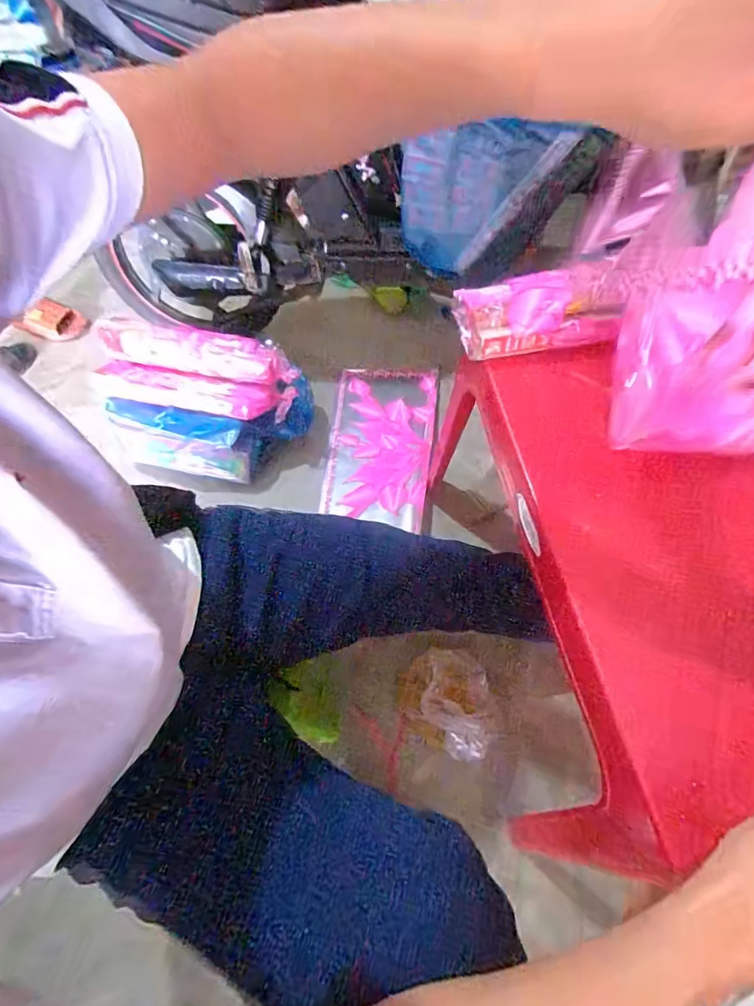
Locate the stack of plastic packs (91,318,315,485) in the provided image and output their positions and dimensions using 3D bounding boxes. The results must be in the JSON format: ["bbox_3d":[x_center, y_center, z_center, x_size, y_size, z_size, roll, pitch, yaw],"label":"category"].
[{"bbox_3d":[-0.382,-0.215,1.041,0.429,0.285,0.211,6,62,6],"label":"stack of plastic packs"}]

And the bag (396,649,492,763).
[{"bbox_3d":[0.116,0.339,0.795,0.157,0.036,0.155,11,62,9],"label":"bag"}]

